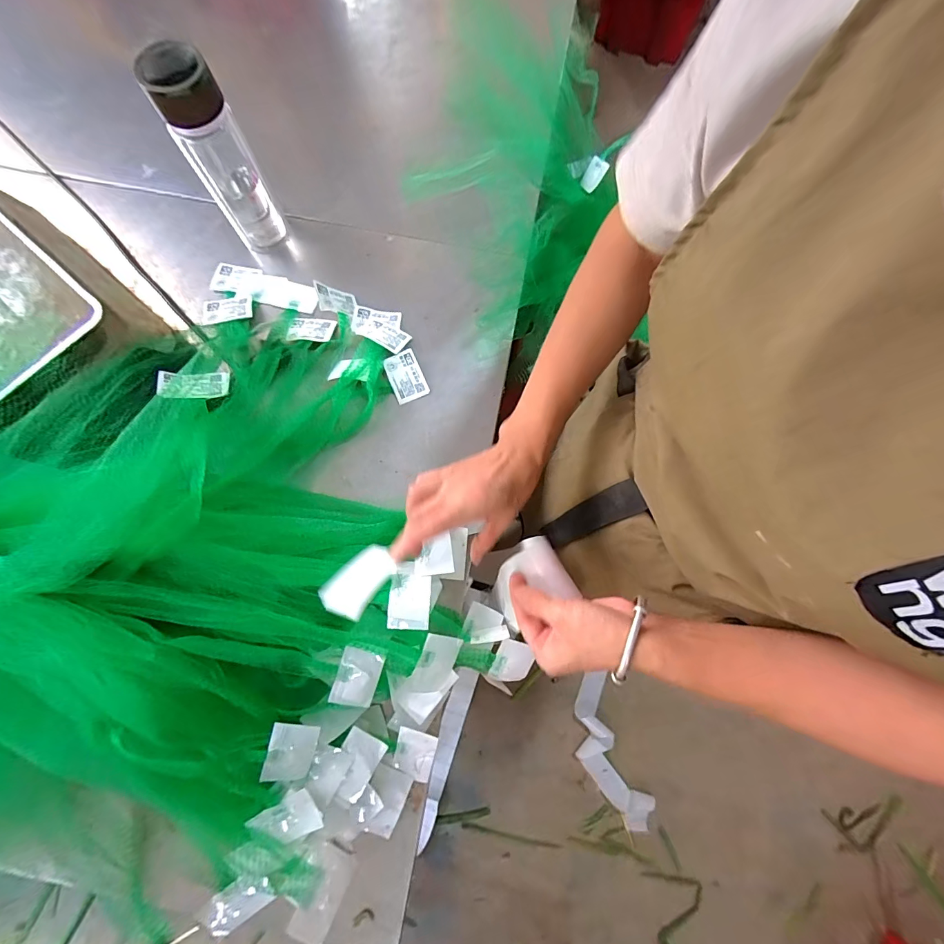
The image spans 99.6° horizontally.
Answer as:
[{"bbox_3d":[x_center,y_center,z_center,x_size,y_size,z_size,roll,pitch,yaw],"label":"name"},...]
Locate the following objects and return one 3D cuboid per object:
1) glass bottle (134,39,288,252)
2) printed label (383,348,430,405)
[{"bbox_3d":[-0.287,-0.358,0.458,0.066,0.208,0.053,-28,79,-7],"label":"glass bottle"},{"bbox_3d":[-0.083,-0.121,0.502,0.042,0.004,0.061,-22,90,-8],"label":"printed label"}]

